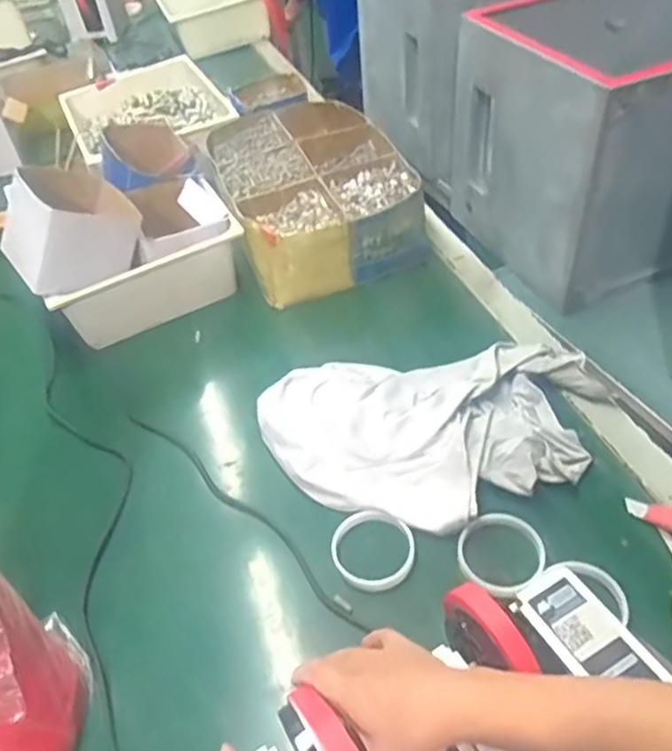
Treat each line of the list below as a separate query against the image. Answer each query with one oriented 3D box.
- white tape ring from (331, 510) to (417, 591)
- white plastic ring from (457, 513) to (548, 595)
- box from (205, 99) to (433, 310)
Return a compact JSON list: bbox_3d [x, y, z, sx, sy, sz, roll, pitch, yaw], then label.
[{"bbox_3d":[0.039,0.175,0.665,0.082,0.008,0.083,-4,46,4],"label":"white tape ring"},{"bbox_3d":[0.166,0.173,0.649,0.088,0.009,0.079,-33,51,-23],"label":"white plastic ring"},{"bbox_3d":[-0.042,-0.302,1.090,0.280,0.130,0.406,-18,47,-10],"label":"box"}]

